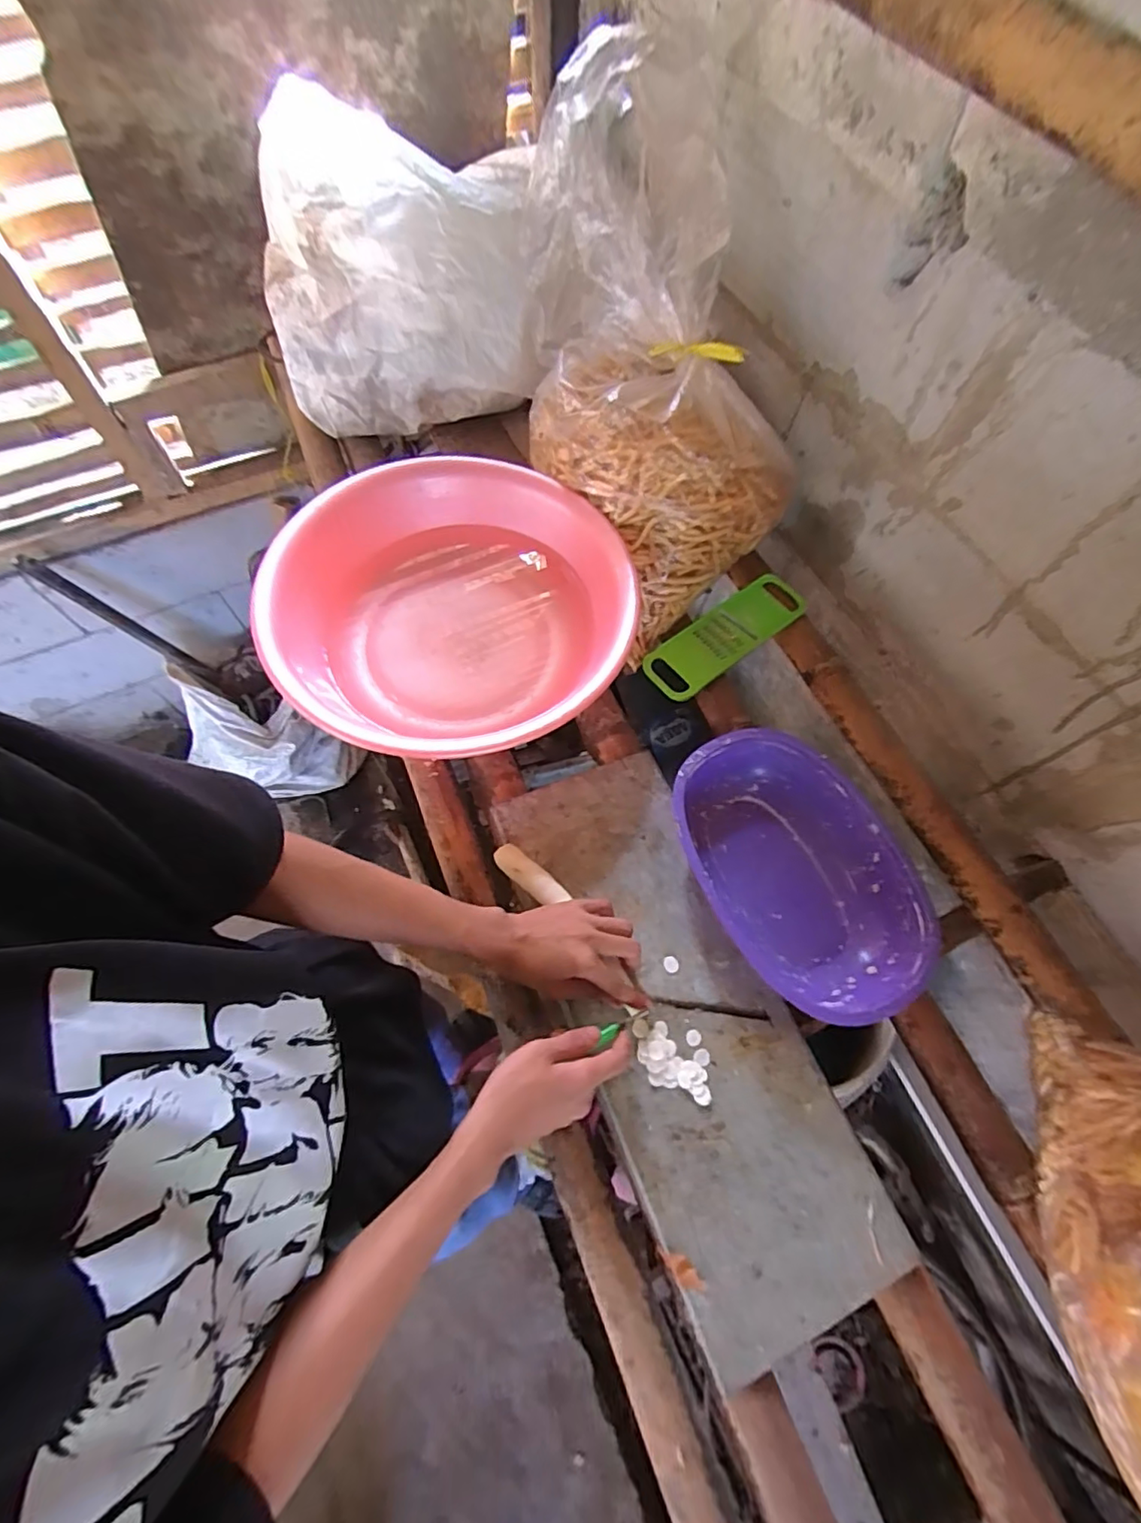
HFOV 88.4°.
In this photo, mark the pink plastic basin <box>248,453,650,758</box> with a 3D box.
[{"bbox_3d":[-0.129,-0.177,0.688,0.383,0.134,0.401,1,66,-1],"label":"pink plastic basin"}]

